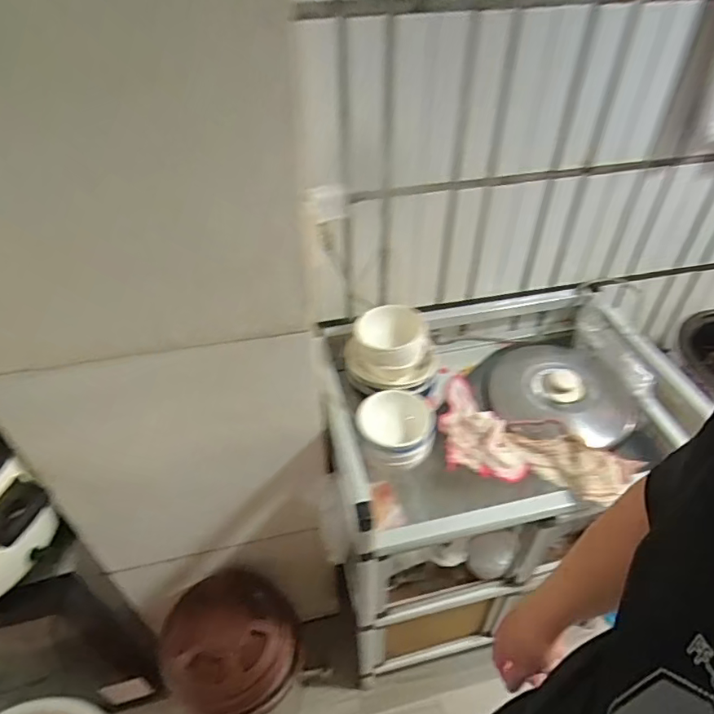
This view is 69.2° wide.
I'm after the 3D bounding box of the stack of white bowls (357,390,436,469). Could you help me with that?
[{"bbox_3d":[0.068,0.108,0.812,0.127,0.053,0.108,-10,44,-10],"label":"stack of white bowls"}]

